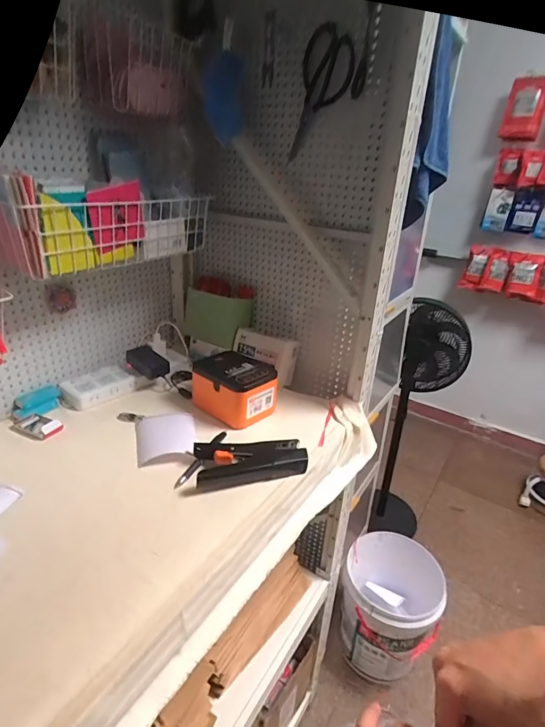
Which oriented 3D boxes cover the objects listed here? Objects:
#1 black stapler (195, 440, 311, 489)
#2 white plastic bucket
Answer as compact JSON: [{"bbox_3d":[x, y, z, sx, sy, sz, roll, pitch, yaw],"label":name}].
[{"bbox_3d":[-0.032,0.151,0.632,0.167,0.028,0.074,-1,26,-11],"label":"black stapler"},{"bbox_3d":[0.387,0.833,1.403,0.309,0.370,0.316,3,26,-2],"label":"white plastic bucket"}]

